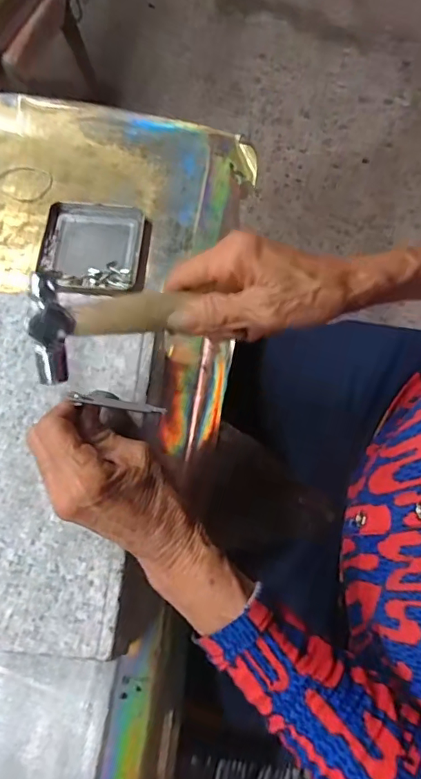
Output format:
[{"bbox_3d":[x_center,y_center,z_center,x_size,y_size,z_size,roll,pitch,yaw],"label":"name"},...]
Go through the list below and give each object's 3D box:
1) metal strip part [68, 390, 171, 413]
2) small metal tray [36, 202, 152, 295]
[{"bbox_3d":[-0.054,0.008,0.284,0.056,0.004,0.006,10,67,-10],"label":"metal strip part"},{"bbox_3d":[-0.116,-0.139,0.488,0.106,0.011,0.102,3,68,2],"label":"small metal tray"}]

